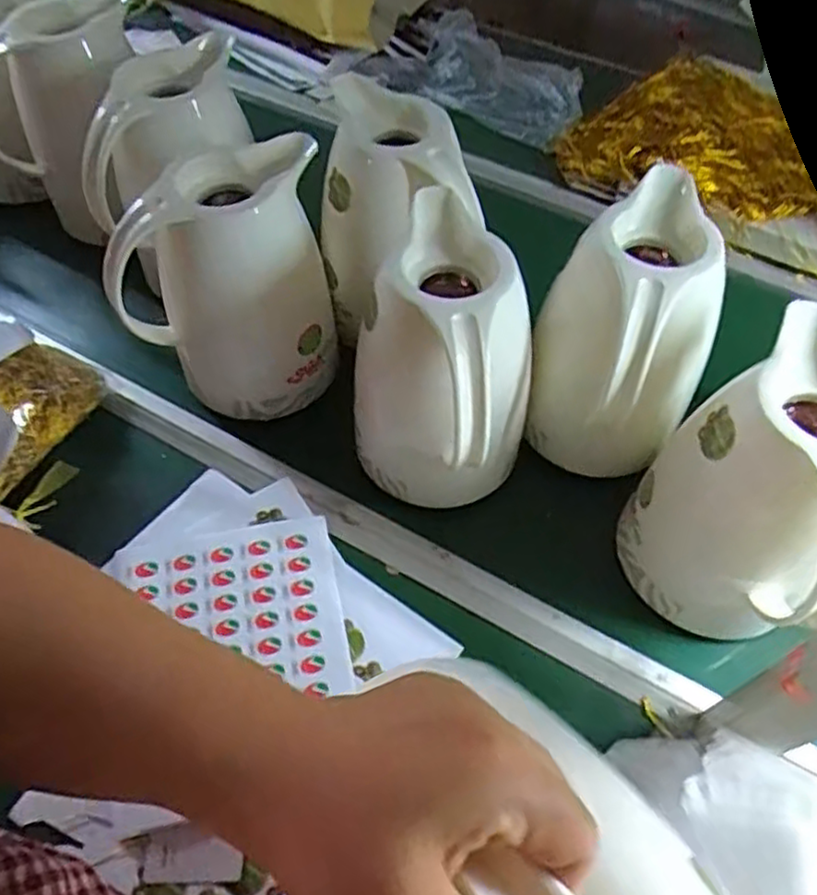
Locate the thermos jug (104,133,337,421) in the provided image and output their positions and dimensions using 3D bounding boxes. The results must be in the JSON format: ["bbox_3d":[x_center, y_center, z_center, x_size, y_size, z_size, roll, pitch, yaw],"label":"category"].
[{"bbox_3d":[-0.165,-0.138,0.646,0.190,0.217,0.135,-12,59,-8],"label":"thermos jug"}]

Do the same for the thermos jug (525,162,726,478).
[{"bbox_3d":[0.186,-0.090,0.621,0.133,0.225,0.179,17,59,10],"label":"thermos jug"}]

